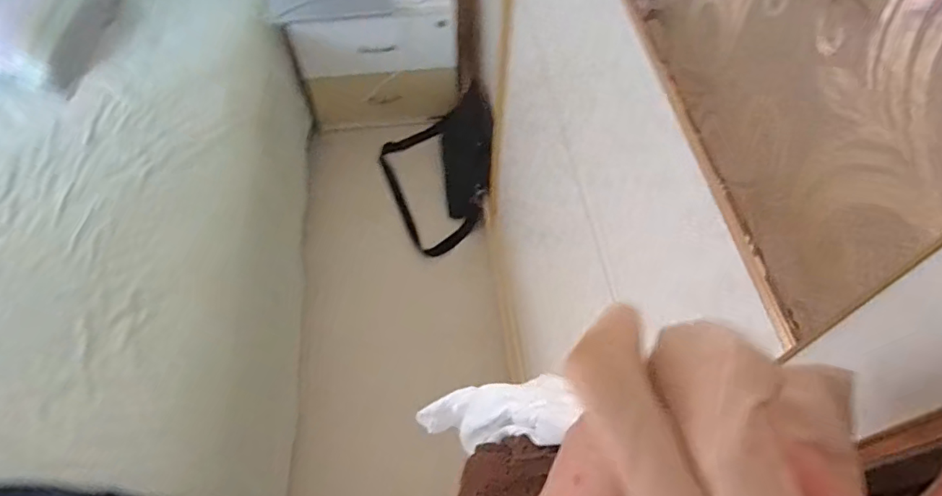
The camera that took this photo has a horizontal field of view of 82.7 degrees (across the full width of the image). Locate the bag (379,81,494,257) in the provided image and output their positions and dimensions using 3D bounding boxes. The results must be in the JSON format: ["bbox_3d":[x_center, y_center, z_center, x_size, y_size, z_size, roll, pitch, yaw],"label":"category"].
[{"bbox_3d":[-0.070,-0.274,1.771,0.390,0.264,0.525,-19,60,-13],"label":"bag"}]

